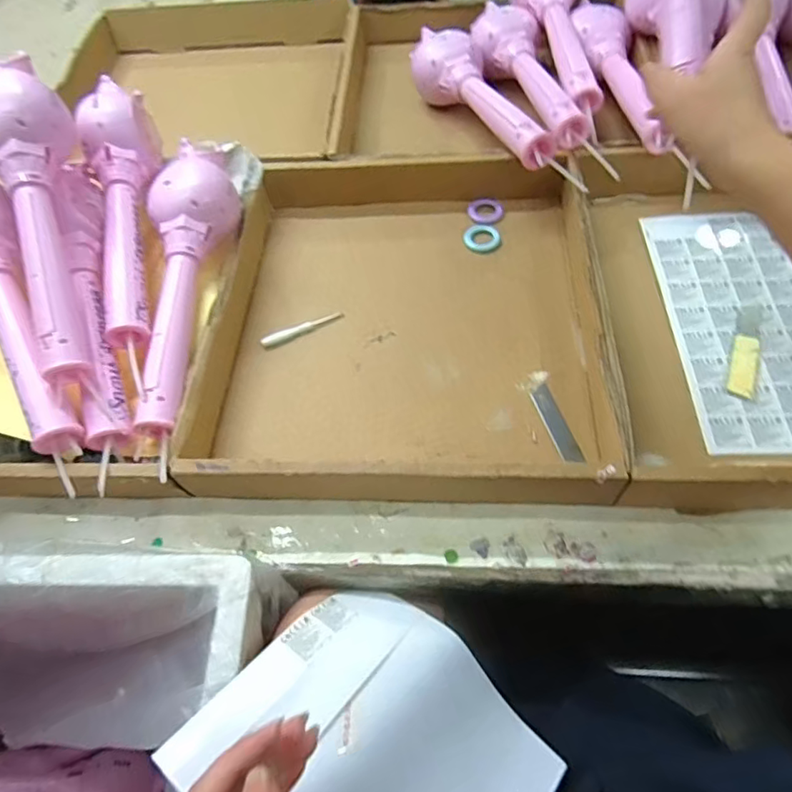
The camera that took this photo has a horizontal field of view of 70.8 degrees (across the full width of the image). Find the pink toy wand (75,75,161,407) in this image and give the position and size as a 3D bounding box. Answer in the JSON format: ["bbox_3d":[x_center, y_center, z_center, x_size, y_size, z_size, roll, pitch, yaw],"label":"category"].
[{"bbox_3d":[-0.260,-0.166,0.531,0.061,0.054,0.363,-11,71,-4],"label":"pink toy wand"}]

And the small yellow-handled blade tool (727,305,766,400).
[{"bbox_3d":[0.313,-0.043,0.496,0.021,0.007,0.108,18,63,16],"label":"small yellow-handled blade tool"}]

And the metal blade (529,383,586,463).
[{"bbox_3d":[0.138,0.022,0.479,0.019,0.004,0.078,-17,59,-4],"label":"metal blade"}]

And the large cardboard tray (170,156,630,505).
[{"bbox_3d":[0.004,-0.083,0.532,0.357,0.065,0.368,0,59,6],"label":"large cardboard tray"}]

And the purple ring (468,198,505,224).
[{"bbox_3d":[0.101,-0.207,0.622,0.036,0.007,0.038,-3,59,5],"label":"purple ring"}]

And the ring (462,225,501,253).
[{"bbox_3d":[0.092,-0.170,0.600,0.040,0.009,0.037,-3,59,5],"label":"ring"}]

